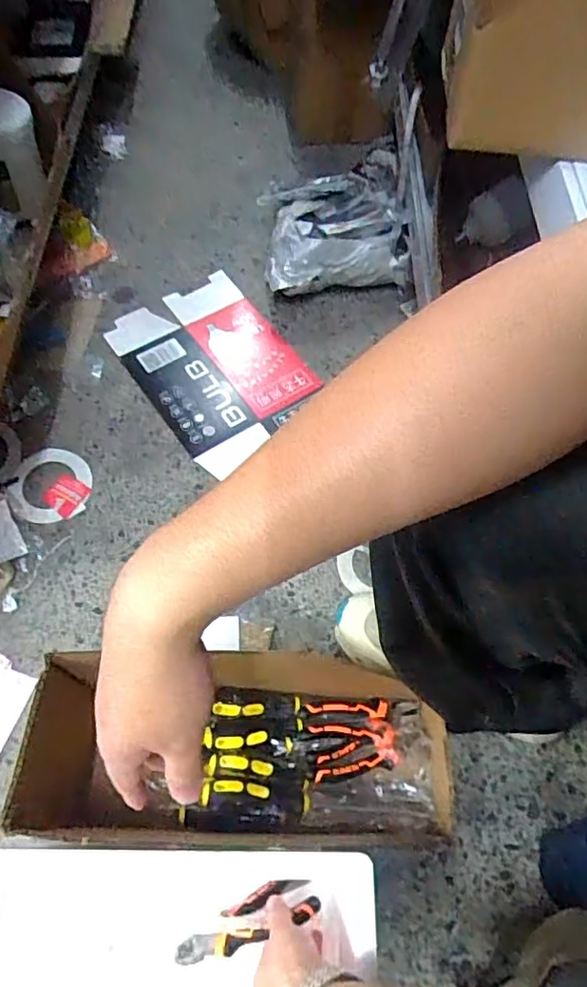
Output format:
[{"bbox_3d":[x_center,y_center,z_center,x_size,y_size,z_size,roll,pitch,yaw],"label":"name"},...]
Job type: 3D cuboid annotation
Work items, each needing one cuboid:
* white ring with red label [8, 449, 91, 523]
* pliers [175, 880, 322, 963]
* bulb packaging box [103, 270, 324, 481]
[{"bbox_3d":[-0.343,-0.014,0.848,0.105,0.016,0.111,1,63,-2],"label":"white ring with red label"},{"bbox_3d":[-0.046,0.421,0.588,0.142,0.028,0.038,-25,66,-8],"label":"pliers"},{"bbox_3d":[-0.124,-0.208,0.966,0.244,0.013,0.327,-33,69,-18],"label":"bulb packaging box"}]

